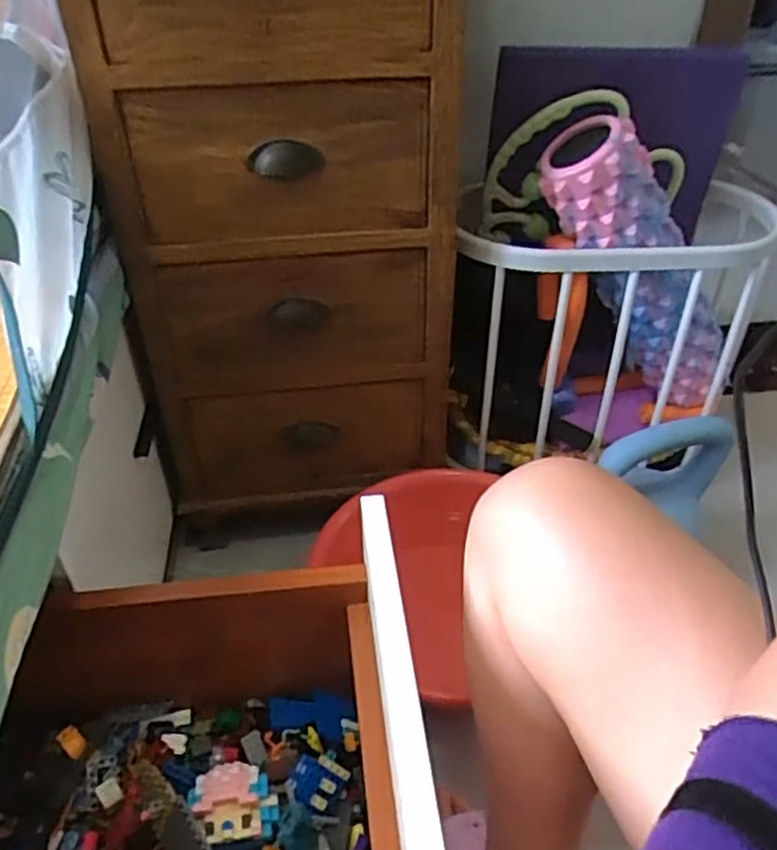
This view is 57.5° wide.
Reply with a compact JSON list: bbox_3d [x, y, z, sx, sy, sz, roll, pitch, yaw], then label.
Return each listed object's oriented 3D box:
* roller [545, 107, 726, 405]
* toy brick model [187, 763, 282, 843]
[{"bbox_3d":[0.338,-0.201,0.943,0.126,0.432,0.119,-32,37,13],"label":"roller"},{"bbox_3d":[-0.122,0.296,0.559,0.062,0.024,0.060,-13,37,-11],"label":"toy brick model"}]

